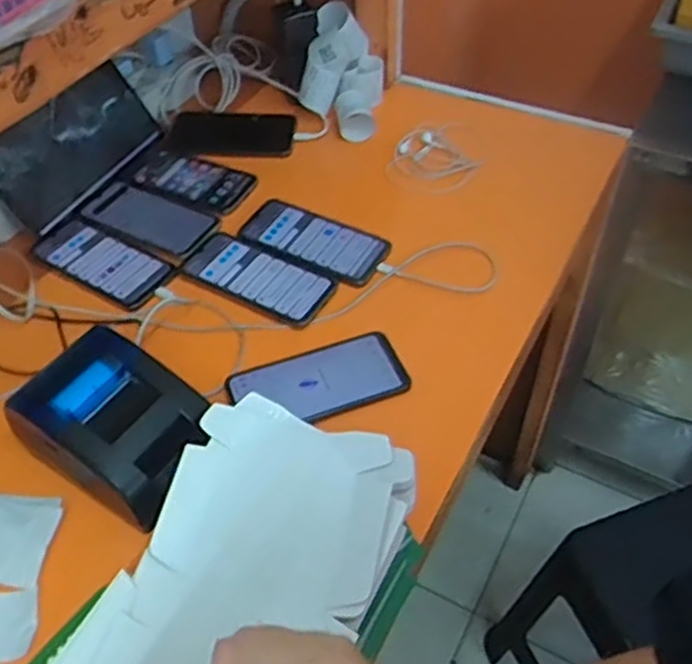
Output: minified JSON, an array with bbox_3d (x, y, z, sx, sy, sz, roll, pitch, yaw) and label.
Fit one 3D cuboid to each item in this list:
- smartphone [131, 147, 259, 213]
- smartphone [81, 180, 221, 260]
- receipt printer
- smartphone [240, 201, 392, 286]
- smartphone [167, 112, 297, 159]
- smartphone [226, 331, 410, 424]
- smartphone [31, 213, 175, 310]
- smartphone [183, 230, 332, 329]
[{"bbox_3d":[-0.199,-0.200,0.941,0.156,0.005,0.082,22,53,19],"label":"smartphone"},{"bbox_3d":[-0.236,-0.138,0.889,0.163,0.011,0.075,24,54,21],"label":"smartphone"},{"bbox_3d":[-0.195,0.083,0.631,0.152,0.081,0.118,24,53,20],"label":"receipt printer"},{"bbox_3d":[-0.039,-0.110,0.854,0.169,0.004,0.080,23,53,20],"label":"smartphone"},{"bbox_3d":[-0.155,-0.273,1.004,0.166,0.014,0.074,-1,66,-5],"label":"smartphone"},{"bbox_3d":[-0.027,0.047,0.721,0.164,0.008,0.084,-17,51,-13],"label":"smartphone"},{"bbox_3d":[-0.278,-0.085,0.843,0.167,0.014,0.084,25,54,21],"label":"smartphone"},{"bbox_3d":[-0.101,-0.063,0.816,0.170,0.008,0.082,23,53,20],"label":"smartphone"}]

